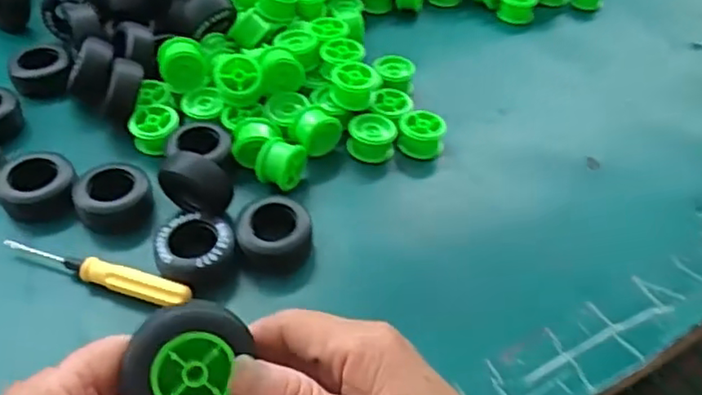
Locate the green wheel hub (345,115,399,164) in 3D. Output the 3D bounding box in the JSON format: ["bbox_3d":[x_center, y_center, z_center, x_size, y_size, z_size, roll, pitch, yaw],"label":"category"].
[{"bbox_3d":[0.015,-0.044,0.479,0.035,0.030,0.027,-1,47,-3],"label":"green wheel hub"}]

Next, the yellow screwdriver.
[{"bbox_3d":[-0.154,0.049,0.387,0.119,0.020,0.017,13,48,11],"label":"yellow screwdriver"}]

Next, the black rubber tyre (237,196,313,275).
[{"bbox_3d":[-0.049,0.025,0.409,0.045,0.028,0.046,1,47,-1],"label":"black rubber tyre"}]

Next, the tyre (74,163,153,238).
[{"bbox_3d":[-0.160,-0.001,0.426,0.043,0.026,0.040,6,47,4],"label":"tyre"}]

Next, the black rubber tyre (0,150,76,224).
[{"bbox_3d":[-0.211,-0.006,0.427,0.046,0.031,0.046,1,47,-1],"label":"black rubber tyre"}]

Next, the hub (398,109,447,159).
[{"bbox_3d":[0.054,-0.047,0.481,0.034,0.026,0.029,9,47,6],"label":"hub"}]

